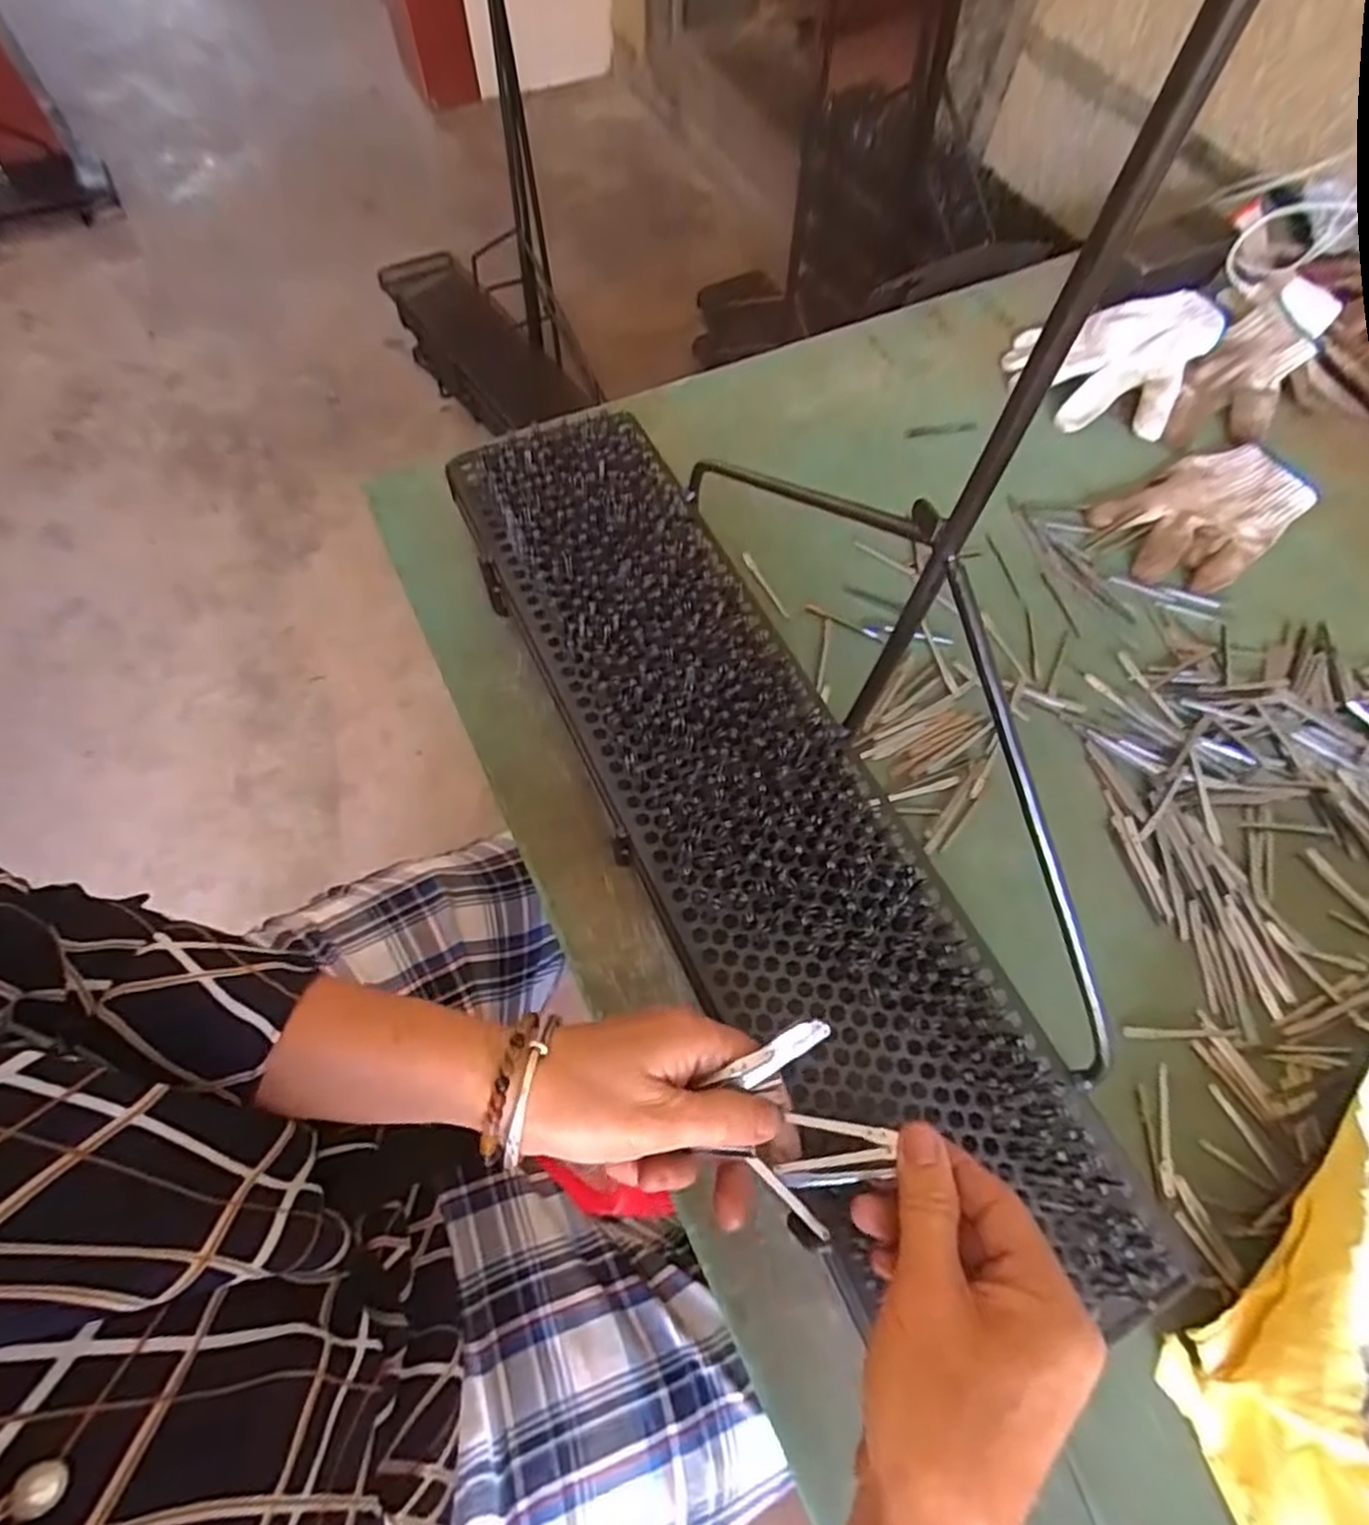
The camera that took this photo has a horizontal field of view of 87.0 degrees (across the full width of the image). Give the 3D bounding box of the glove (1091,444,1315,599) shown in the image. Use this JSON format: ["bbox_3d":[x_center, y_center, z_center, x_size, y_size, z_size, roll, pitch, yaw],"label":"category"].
[{"bbox_3d":[0.432,-0.203,0.594,0.175,0.018,0.109,-26,68,-13],"label":"glove"}]

